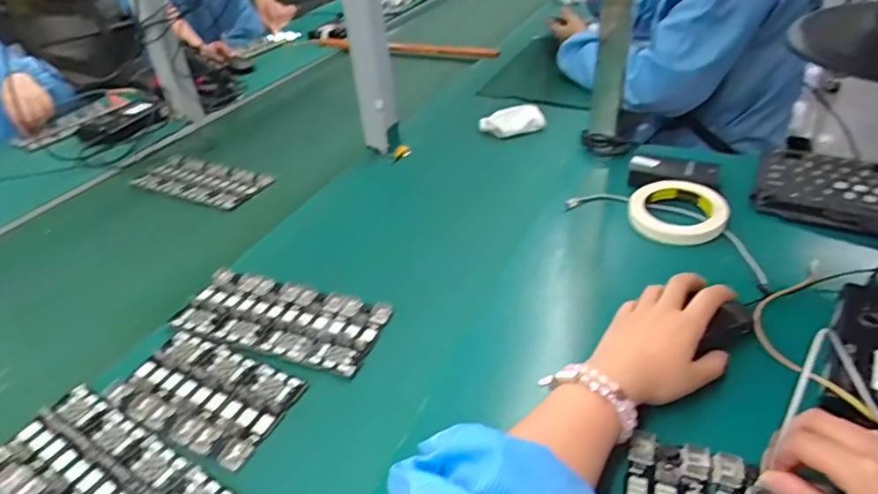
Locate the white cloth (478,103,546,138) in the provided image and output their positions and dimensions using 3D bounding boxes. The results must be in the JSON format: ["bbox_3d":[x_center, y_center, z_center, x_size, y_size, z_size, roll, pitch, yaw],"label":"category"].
[{"bbox_3d":[0.124,-0.205,0.917,0.109,0.038,0.050,-3,36,2],"label":"white cloth"}]

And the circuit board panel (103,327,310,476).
[{"bbox_3d":[-0.219,0.136,0.510,0.163,0.006,0.096,15,41,23],"label":"circuit board panel"}]

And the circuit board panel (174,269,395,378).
[{"bbox_3d":[-0.169,0.073,0.584,0.222,0.008,0.098,10,39,18],"label":"circuit board panel"}]

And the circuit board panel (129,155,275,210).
[{"bbox_3d":[-0.378,-0.106,0.868,0.224,0.011,0.102,17,42,26],"label":"circuit board panel"}]

